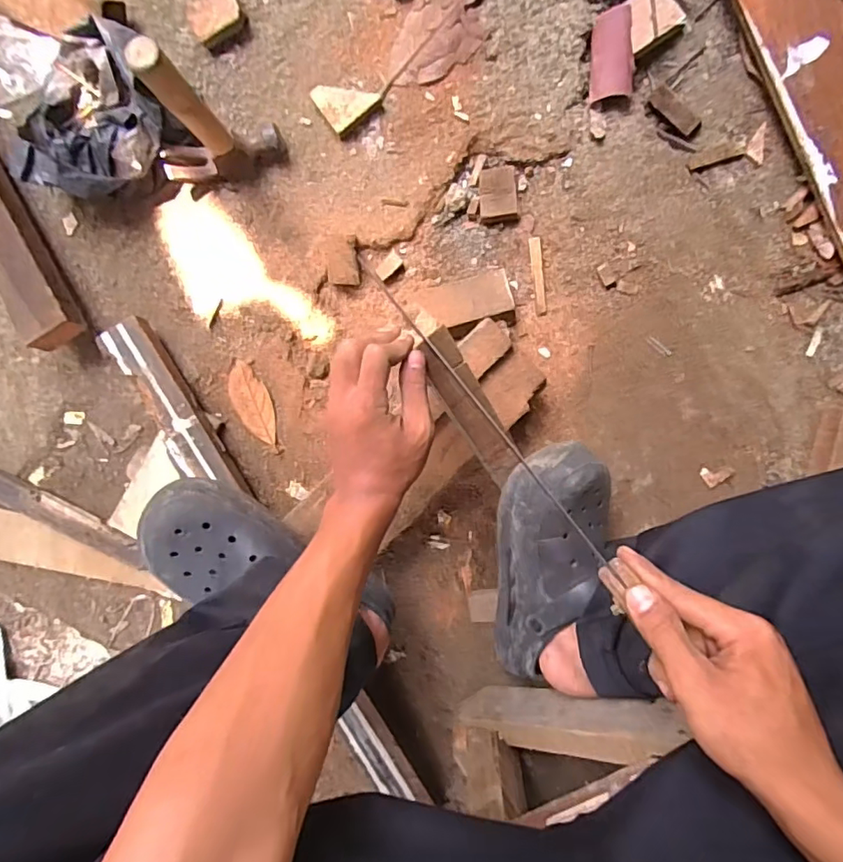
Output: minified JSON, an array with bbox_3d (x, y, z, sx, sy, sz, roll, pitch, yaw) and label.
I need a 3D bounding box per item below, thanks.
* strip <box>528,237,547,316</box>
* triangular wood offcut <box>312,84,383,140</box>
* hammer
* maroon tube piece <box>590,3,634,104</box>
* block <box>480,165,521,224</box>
[{"bbox_3d":[0.136,-0.179,0.629,0.013,0.004,0.087,-7,95,4],"label":"strip"},{"bbox_3d":[-0.083,-0.372,0.611,0.062,0.021,0.053,-37,92,5],"label":"triangular wood offcut"},{"bbox_3d":[-0.220,-0.300,0.524,0.122,0.217,0.033,-14,94,4],"label":"hammer"},{"bbox_3d":[0.211,-0.414,0.595,0.042,0.015,0.095,3,95,3],"label":"maroon tube piece"},{"bbox_3d":[0.089,-0.270,0.619,0.044,0.020,0.056,-4,95,3],"label":"block"}]

